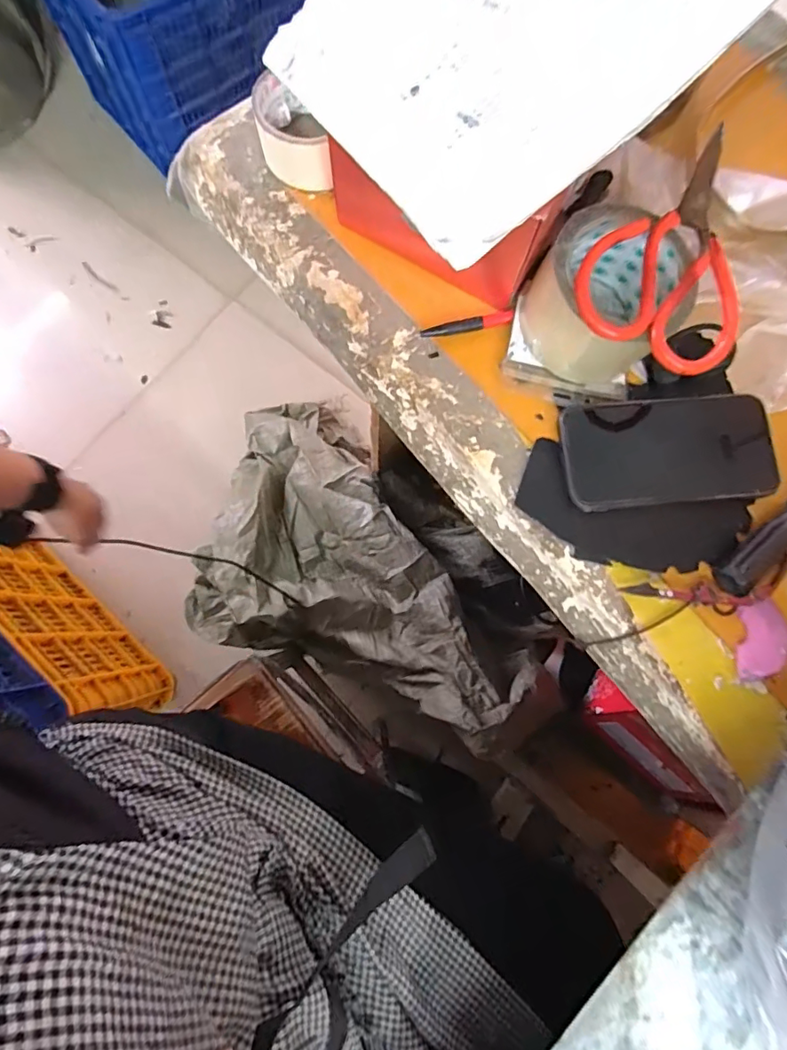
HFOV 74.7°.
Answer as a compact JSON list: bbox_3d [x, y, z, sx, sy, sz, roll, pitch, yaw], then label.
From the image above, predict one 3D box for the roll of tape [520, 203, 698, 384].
[{"bbox_3d":[0.149,-0.157,0.361,0.090,0.072,0.092,0,79,-1],"label":"roll of tape"}]

